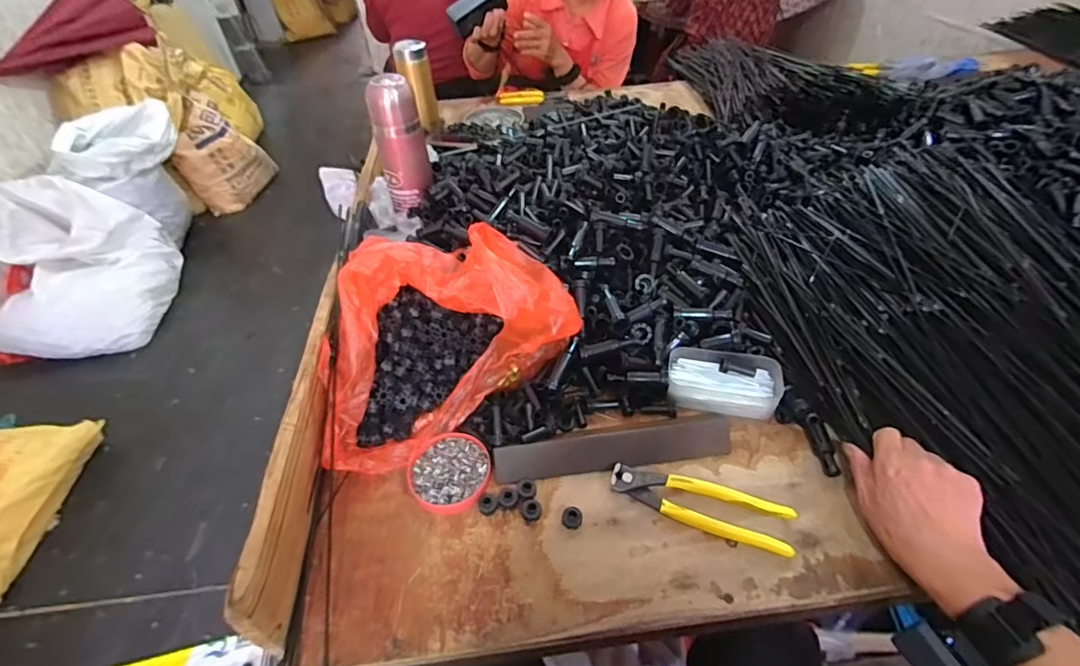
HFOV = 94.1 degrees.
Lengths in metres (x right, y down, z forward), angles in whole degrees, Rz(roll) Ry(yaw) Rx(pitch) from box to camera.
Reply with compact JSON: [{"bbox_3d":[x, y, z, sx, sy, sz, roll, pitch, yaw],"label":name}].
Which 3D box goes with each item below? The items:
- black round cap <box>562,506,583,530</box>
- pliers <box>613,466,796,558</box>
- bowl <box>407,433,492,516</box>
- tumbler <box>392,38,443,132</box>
[{"bbox_3d":[0.030,0.173,0.471,0.018,0.014,0.016,-2,44,2],"label":"black round cap"},{"bbox_3d":[0.149,0.160,0.473,0.163,0.015,0.045,13,47,17],"label":"pliers"},{"bbox_3d":[-0.092,0.140,0.507,0.080,0.017,0.080,-2,44,2],"label":"bowl"},{"bbox_3d":[-0.240,-0.479,0.988,0.064,0.148,0.066,-11,45,-7],"label":"tumbler"}]

